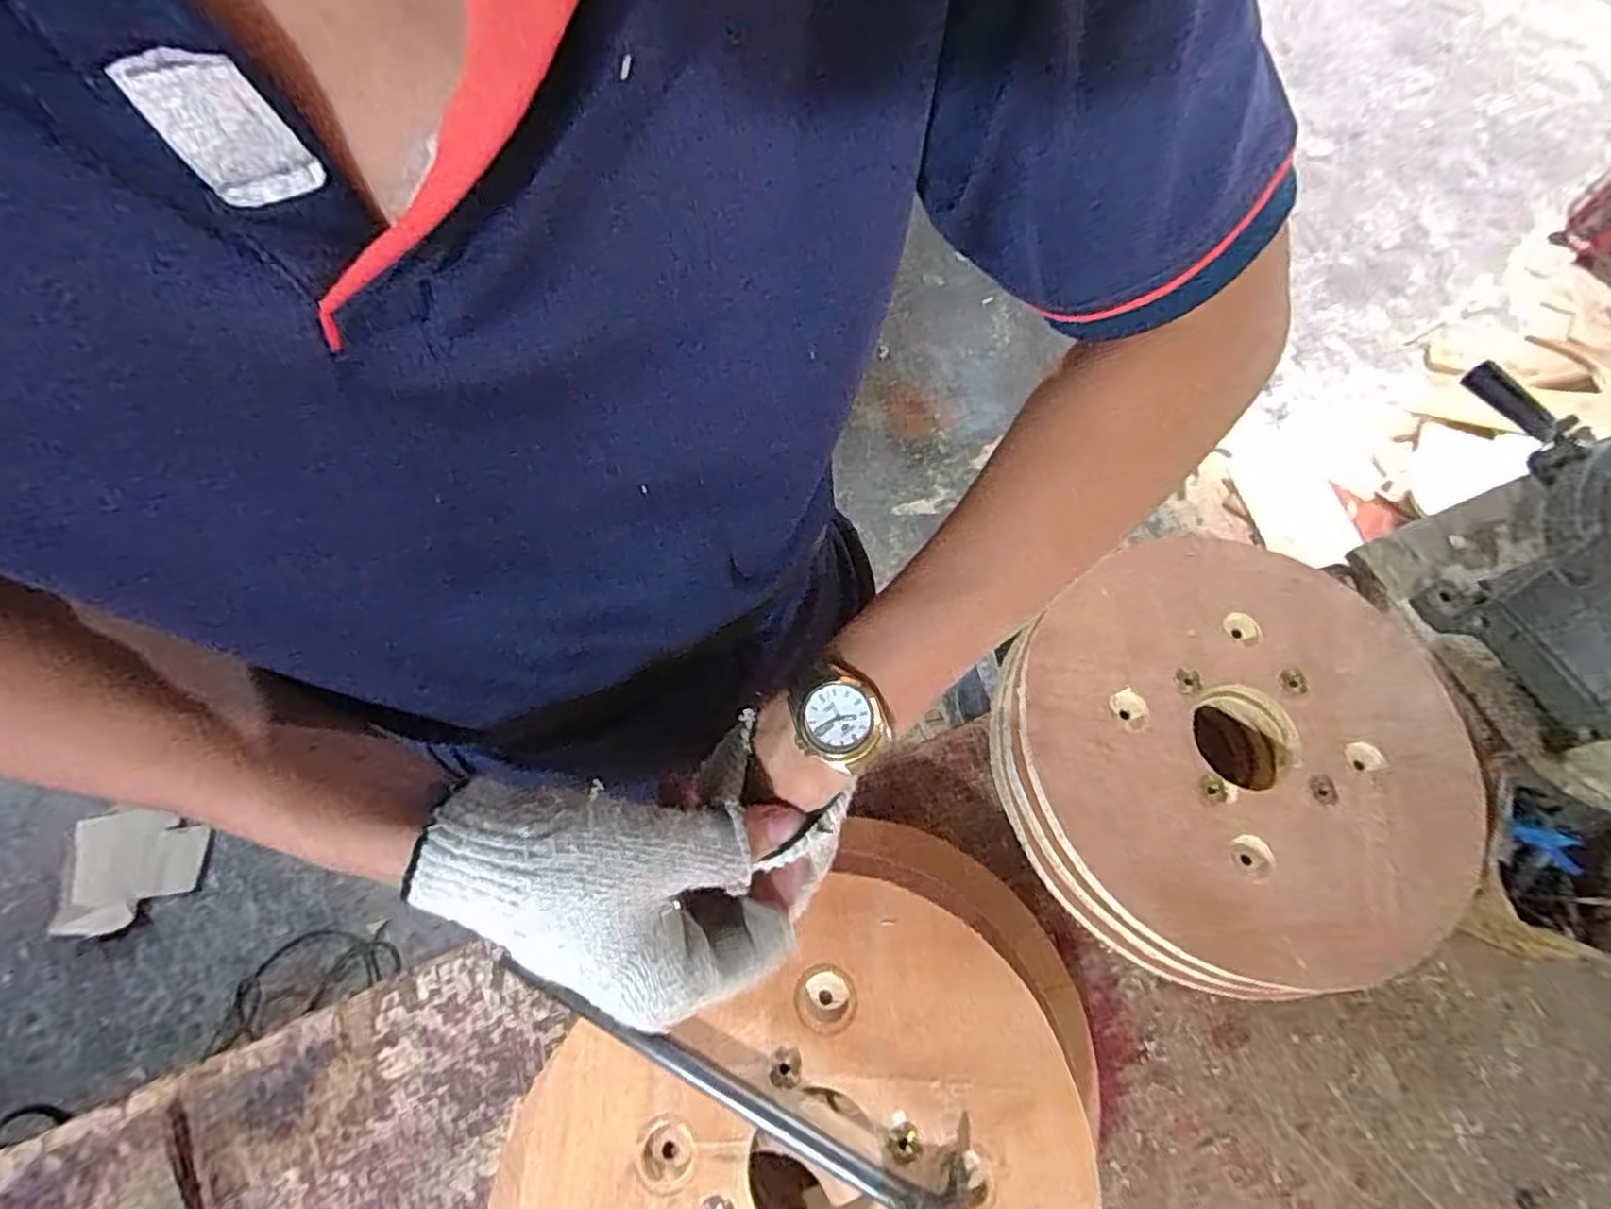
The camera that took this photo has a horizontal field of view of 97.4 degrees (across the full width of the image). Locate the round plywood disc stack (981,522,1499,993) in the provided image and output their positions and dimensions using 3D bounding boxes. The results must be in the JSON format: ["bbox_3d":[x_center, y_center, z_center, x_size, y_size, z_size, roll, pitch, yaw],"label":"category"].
[{"bbox_3d":[0.309,0.108,0.536,0.319,0.071,0.307,1,67,-1],"label":"round plywood disc stack"}]

